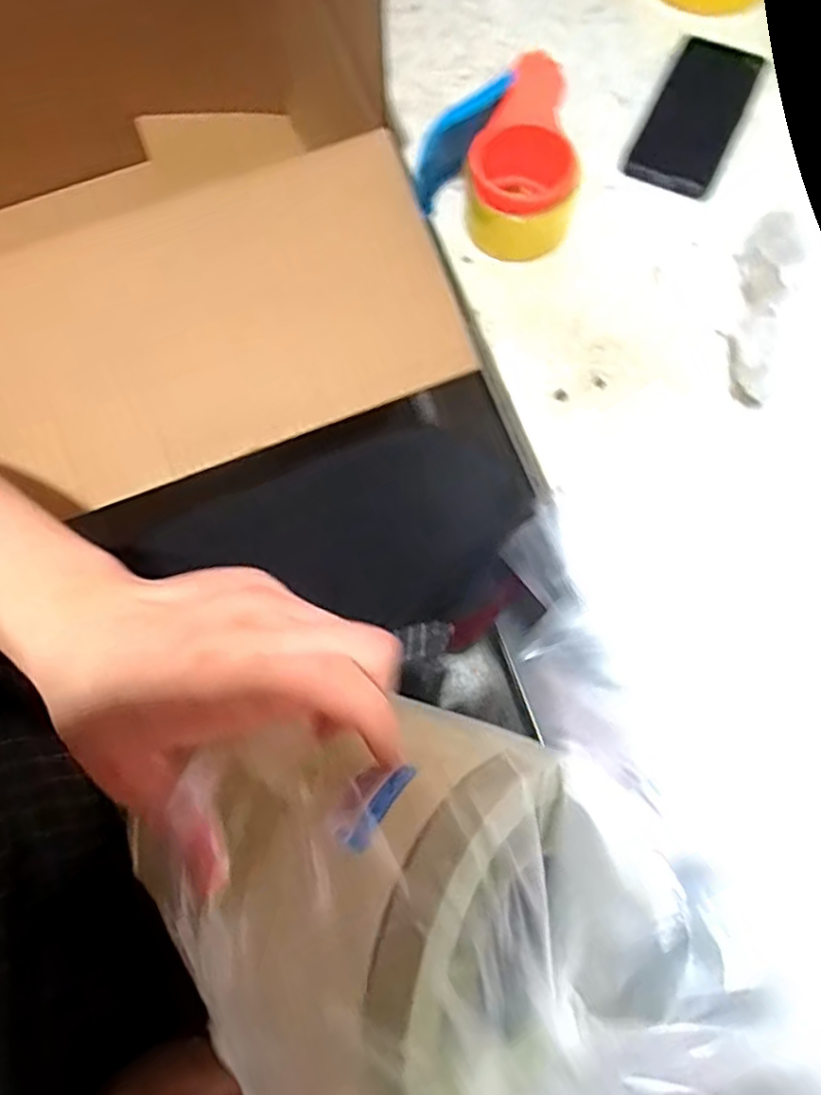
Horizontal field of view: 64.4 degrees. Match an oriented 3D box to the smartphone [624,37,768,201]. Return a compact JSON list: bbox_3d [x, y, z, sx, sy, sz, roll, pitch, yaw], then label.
[{"bbox_3d":[0.256,-0.384,0.582,0.079,0.012,0.167,25,75,8],"label":"smartphone"}]

